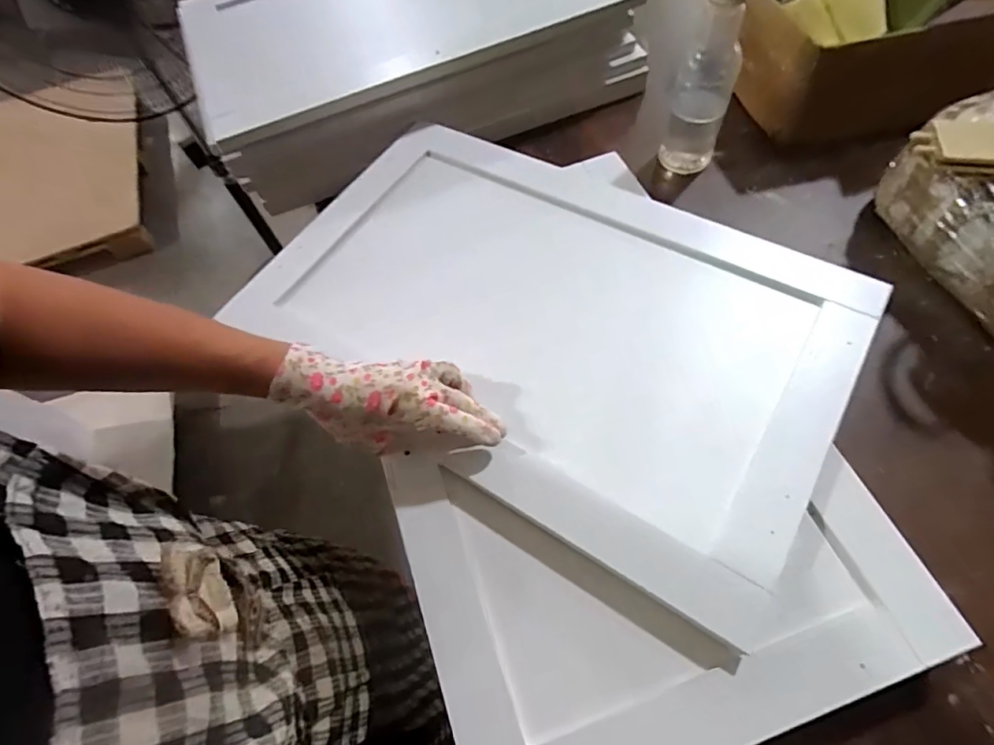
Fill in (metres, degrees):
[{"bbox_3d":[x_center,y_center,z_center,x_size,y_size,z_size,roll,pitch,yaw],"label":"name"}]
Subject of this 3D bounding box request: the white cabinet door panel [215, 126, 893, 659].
[{"bbox_3d":[0.039,-0.059,0.494,0.539,0.030,0.338,28,69,20],"label":"white cabinet door panel"}]

